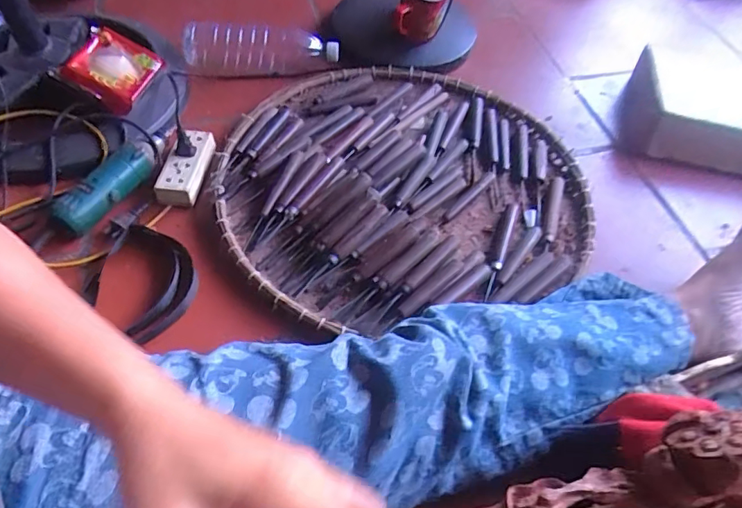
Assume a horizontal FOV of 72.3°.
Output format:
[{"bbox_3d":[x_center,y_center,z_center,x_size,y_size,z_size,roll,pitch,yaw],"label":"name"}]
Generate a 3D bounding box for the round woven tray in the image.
[{"bbox_3d":[0.044,-0.113,0.746,0.501,0.058,0.480,2,54,-3],"label":"round woven tray"}]

